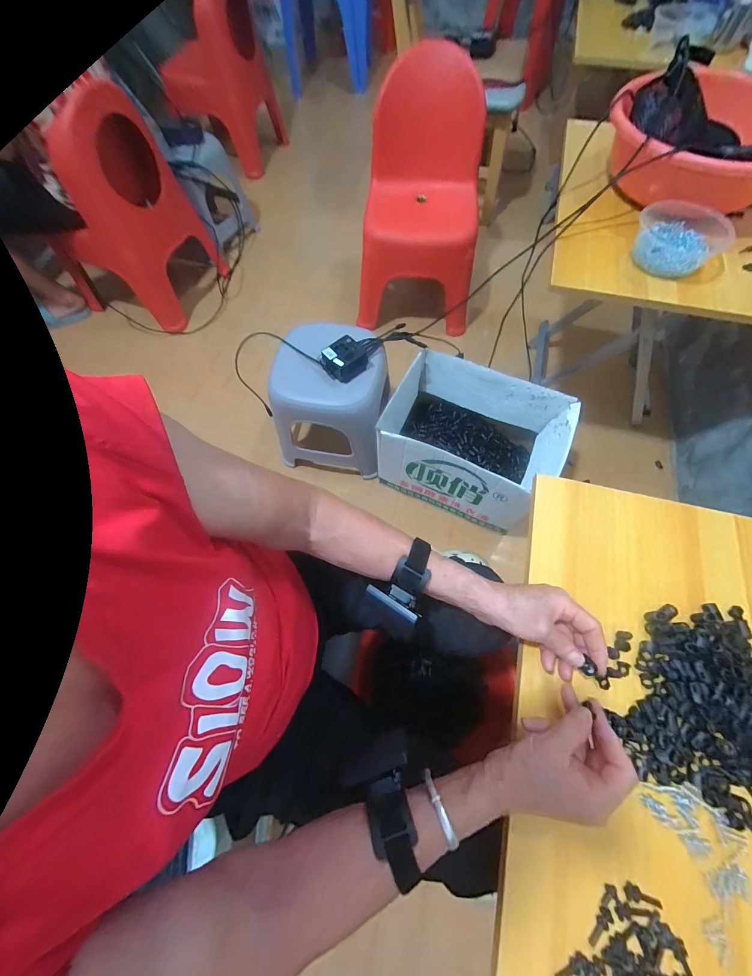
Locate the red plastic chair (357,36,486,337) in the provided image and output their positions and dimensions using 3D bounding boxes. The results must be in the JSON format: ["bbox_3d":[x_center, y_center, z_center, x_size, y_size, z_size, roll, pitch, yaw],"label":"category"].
[{"bbox_3d":[0.156,-0.870,1.049,0.383,0.573,0.375,10,68,6],"label":"red plastic chair"}]

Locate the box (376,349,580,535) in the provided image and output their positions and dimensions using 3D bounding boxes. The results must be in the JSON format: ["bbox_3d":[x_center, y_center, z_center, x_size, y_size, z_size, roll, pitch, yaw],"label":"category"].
[{"bbox_3d":[0.239,-0.113,0.869,0.385,0.249,0.282,22,69,10],"label":"box"}]

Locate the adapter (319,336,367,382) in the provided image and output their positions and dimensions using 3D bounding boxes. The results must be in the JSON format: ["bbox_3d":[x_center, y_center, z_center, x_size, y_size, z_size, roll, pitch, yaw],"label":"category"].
[{"bbox_3d":[-0.068,-0.294,0.762,0.090,0.050,0.084,-36,71,-13],"label":"adapter"}]

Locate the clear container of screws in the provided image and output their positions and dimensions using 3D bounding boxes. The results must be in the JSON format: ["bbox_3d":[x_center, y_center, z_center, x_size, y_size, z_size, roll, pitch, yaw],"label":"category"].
[{"bbox_3d":[0.533,-0.442,0.596,0.145,0.054,0.152,40,73,16],"label":"clear container of screws"}]

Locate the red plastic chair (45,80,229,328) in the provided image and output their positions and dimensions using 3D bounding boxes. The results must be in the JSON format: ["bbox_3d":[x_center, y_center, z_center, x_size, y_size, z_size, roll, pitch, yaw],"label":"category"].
[{"bbox_3d":[-0.841,-0.880,1.083,0.379,0.518,0.404,26,70,12],"label":"red plastic chair"}]

